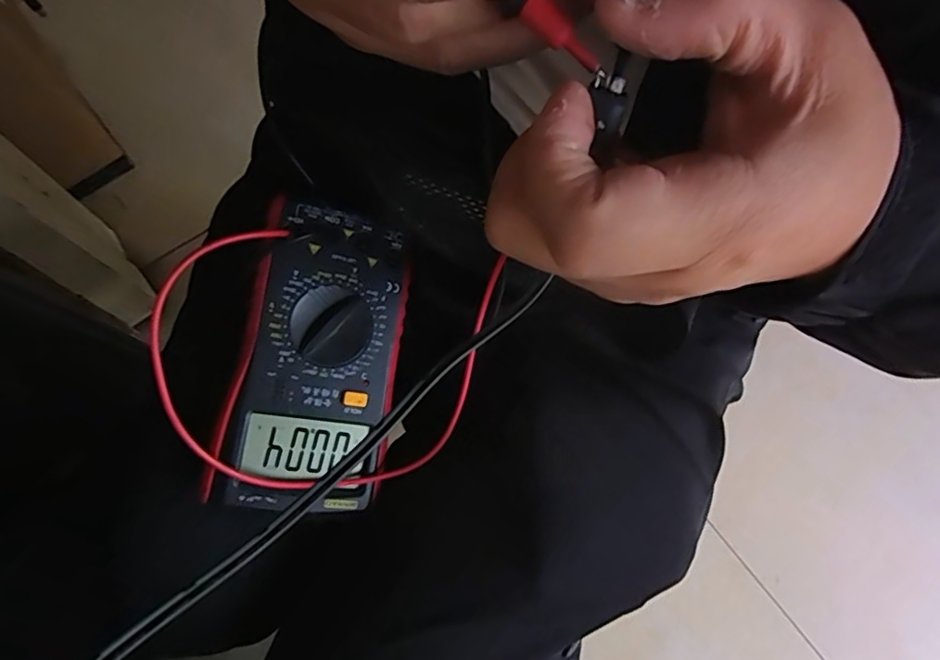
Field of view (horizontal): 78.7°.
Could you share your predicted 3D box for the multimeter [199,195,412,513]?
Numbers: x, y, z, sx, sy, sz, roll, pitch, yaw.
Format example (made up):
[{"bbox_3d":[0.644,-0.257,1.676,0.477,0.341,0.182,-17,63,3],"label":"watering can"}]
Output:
[{"bbox_3d":[-0.084,0.014,0.314,0.082,0.038,0.154,11,85,-24],"label":"multimeter"}]

